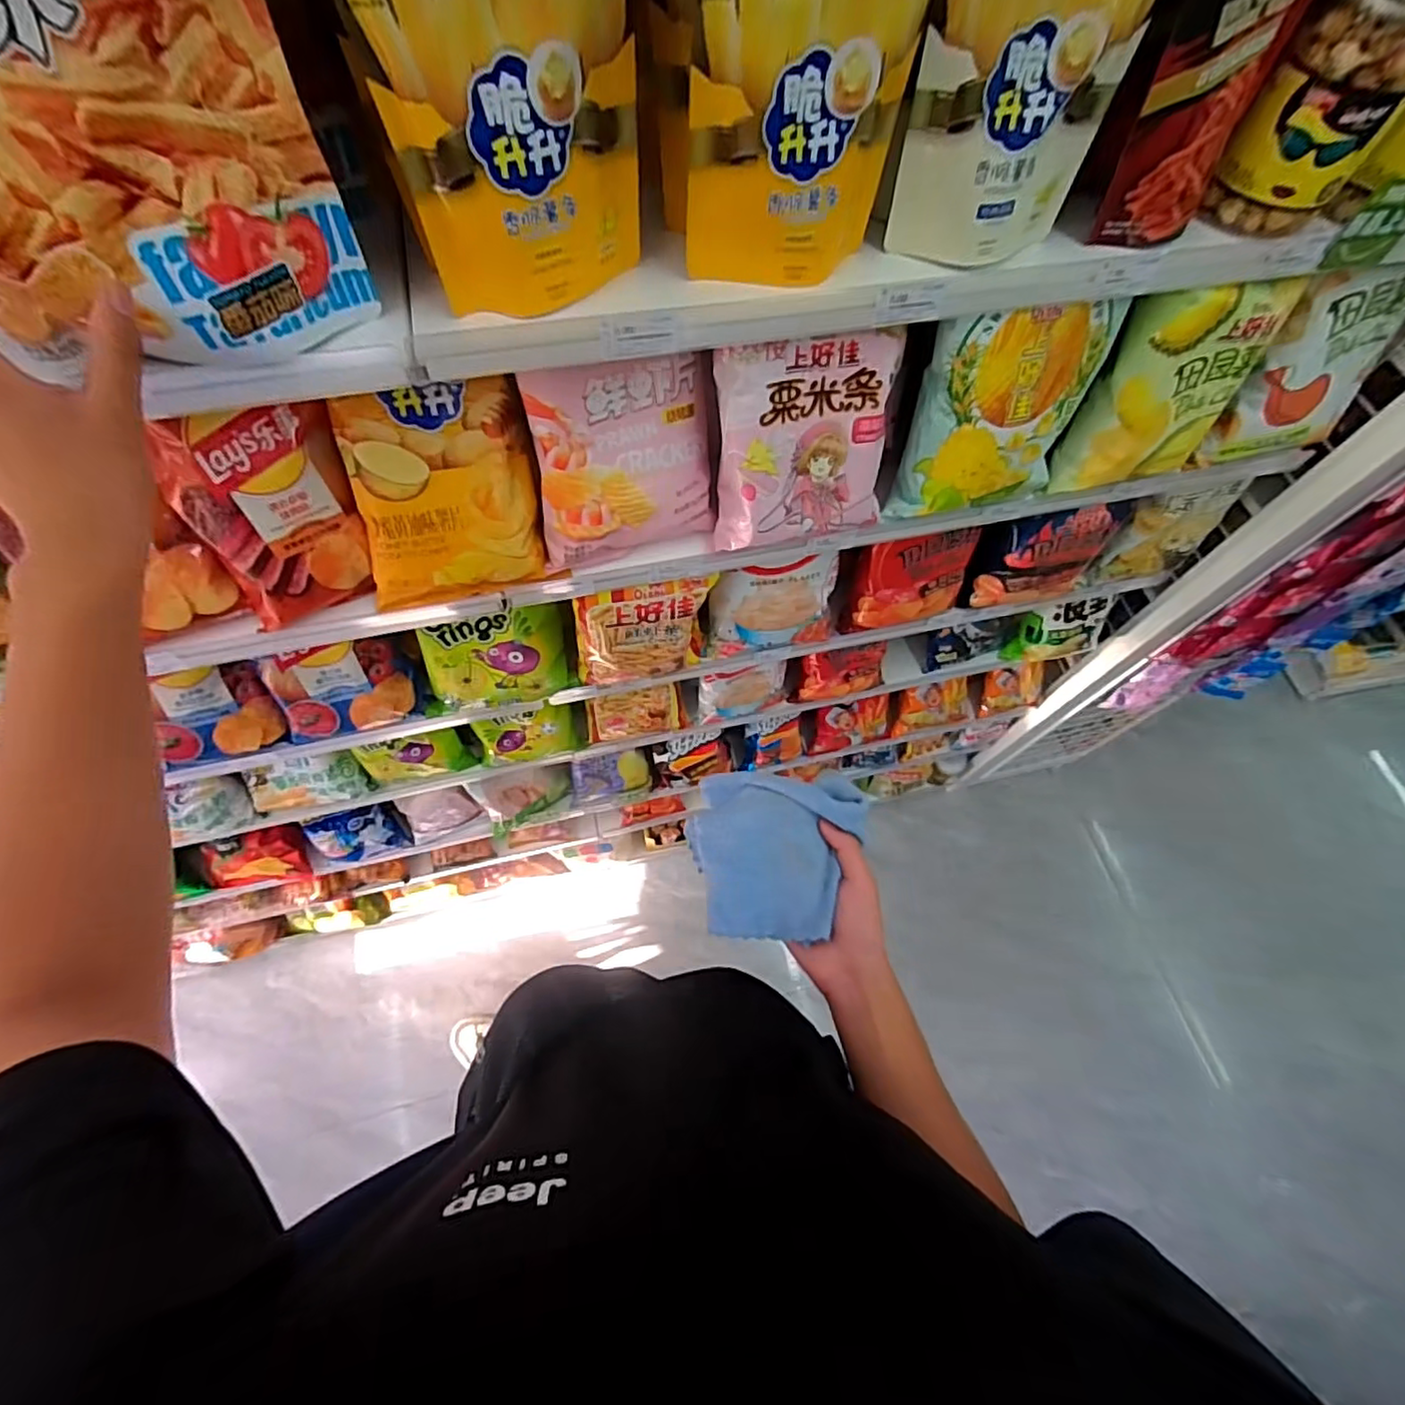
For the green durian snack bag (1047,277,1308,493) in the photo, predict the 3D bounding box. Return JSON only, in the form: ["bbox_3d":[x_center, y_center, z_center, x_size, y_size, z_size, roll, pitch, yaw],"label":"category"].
[{"bbox_3d":[0.438,-0.286,0.583,0.150,0.173,0.058,-5,65,-5],"label":"green durian snack bag"}]

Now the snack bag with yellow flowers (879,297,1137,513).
[{"bbox_3d":[0.261,-0.248,0.551,0.170,0.170,0.056,-4,65,-4],"label":"snack bag with yellow flowers"}]

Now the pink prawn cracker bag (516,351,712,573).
[{"bbox_3d":[-0.074,-0.213,0.548,0.154,0.159,0.052,-18,42,-12],"label":"pink prawn cracker bag"}]

